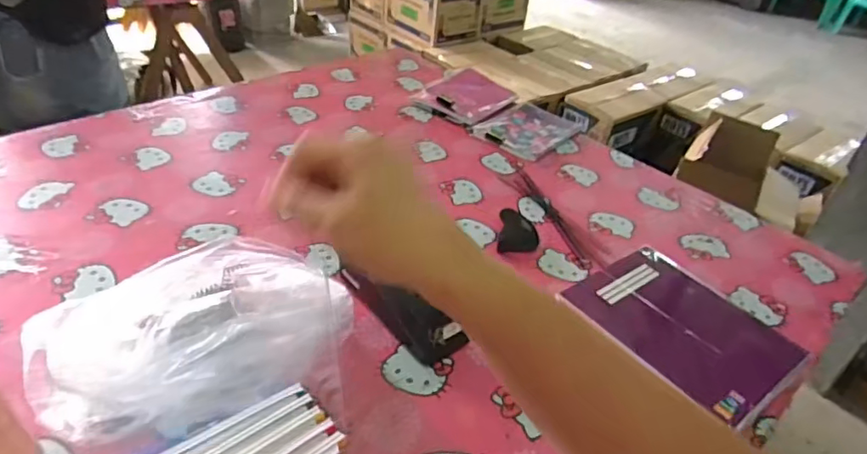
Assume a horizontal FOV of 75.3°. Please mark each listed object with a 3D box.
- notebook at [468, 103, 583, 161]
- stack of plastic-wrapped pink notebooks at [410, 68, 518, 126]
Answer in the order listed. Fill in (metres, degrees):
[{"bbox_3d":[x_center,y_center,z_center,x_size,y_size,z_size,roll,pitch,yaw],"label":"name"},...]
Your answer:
[{"bbox_3d":[0.210,-0.218,1.252,0.165,0.014,0.226,32,44,29],"label":"notebook"},{"bbox_3d":[0.075,-0.309,1.321,0.167,0.030,0.212,38,50,20],"label":"stack of plastic-wrapped pink notebooks"}]

